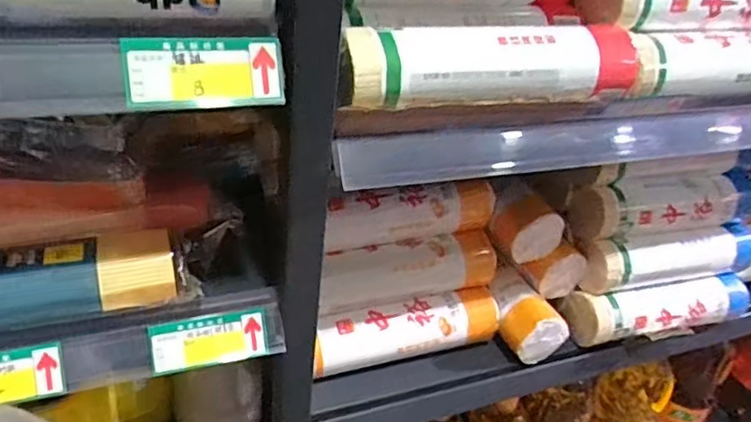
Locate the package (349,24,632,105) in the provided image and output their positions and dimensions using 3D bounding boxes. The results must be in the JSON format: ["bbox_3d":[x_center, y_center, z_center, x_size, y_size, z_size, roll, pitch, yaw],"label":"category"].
[{"bbox_3d":[0.092,-0.109,0.442,0.237,0.045,0.043,-8,37,-23],"label":"package"}]

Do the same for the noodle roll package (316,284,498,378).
[{"bbox_3d":[0.037,0.130,0.663,0.220,0.045,0.045,-7,36,-21],"label":"noodle roll package"}]

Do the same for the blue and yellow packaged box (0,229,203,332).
[{"bbox_3d":[-0.251,0.055,0.432,0.227,0.041,0.065,-9,37,-24],"label":"blue and yellow packaged box"}]

